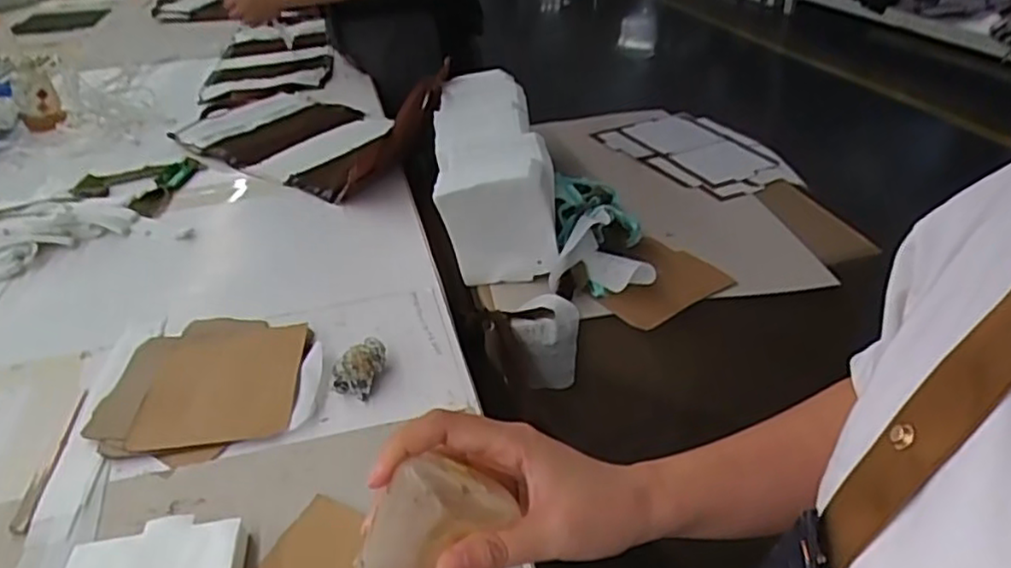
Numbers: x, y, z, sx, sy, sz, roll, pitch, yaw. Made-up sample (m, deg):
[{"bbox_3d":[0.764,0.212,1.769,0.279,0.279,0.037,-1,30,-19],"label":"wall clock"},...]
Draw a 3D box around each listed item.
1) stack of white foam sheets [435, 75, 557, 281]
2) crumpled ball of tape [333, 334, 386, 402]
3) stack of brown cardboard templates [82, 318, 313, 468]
[{"bbox_3d":[-0.018,-0.155,0.827,0.118,0.105,0.345,-5,35,-2],"label":"stack of white foam sheets"},{"bbox_3d":[-0.124,0.071,0.580,0.033,0.031,0.048,3,35,9],"label":"crumpled ball of tape"},{"bbox_3d":[-0.256,0.085,0.590,0.158,0.009,0.167,-4,35,-1],"label":"stack of brown cardboard templates"}]

